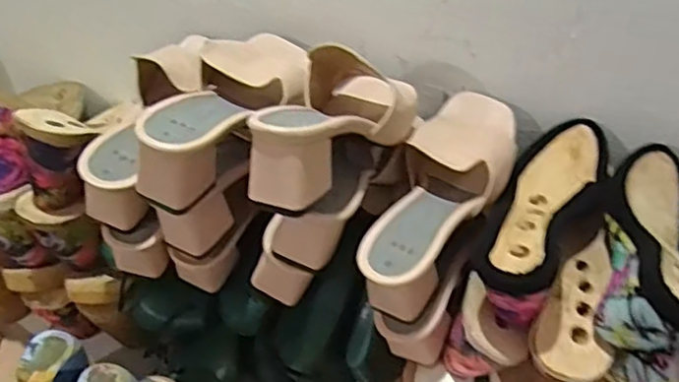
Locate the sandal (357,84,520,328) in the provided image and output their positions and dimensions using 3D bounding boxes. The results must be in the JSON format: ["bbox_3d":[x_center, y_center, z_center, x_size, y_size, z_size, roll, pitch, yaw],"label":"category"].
[{"bbox_3d":[0.095,0.001,0.570,0.083,0.082,0.233,17,44,19],"label":"sandal"}]

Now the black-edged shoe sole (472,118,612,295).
[{"bbox_3d":[0.177,0.010,0.554,0.074,0.046,0.229,17,44,19],"label":"black-edged shoe sole"}]

